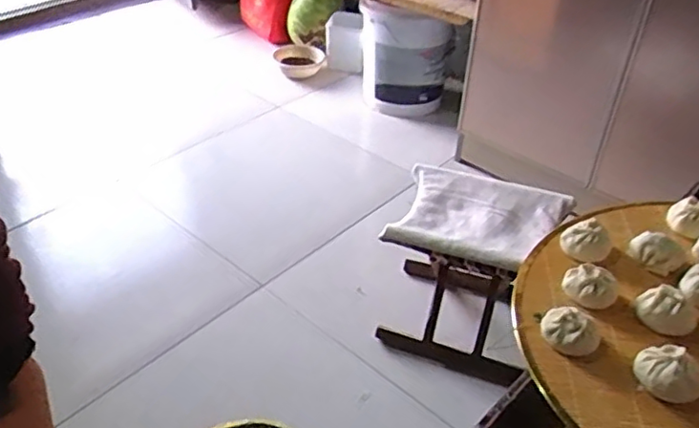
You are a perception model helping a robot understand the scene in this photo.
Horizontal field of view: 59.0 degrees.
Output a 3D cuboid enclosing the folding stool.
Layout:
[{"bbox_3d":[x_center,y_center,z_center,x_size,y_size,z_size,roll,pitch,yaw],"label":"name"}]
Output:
[{"bbox_3d":[0.242,0.110,1.257,0.305,0.294,0.290,15,40,17],"label":"folding stool"}]

